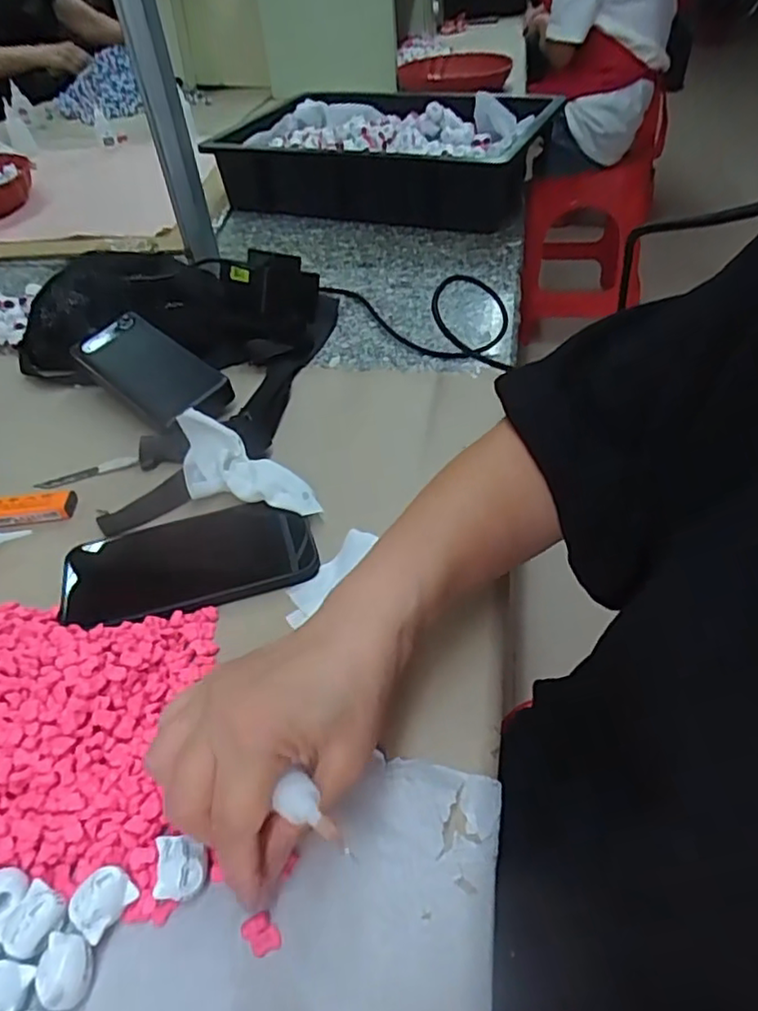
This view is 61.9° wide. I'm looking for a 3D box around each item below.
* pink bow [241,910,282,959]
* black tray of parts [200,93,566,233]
[{"bbox_3d":[-0.050,0.182,0.268,0.013,0.006,0.016,-30,48,-24],"label":"pink bow"},{"bbox_3d":[0.019,-0.541,0.973,0.461,0.100,0.326,18,49,23],"label":"black tray of parts"}]

